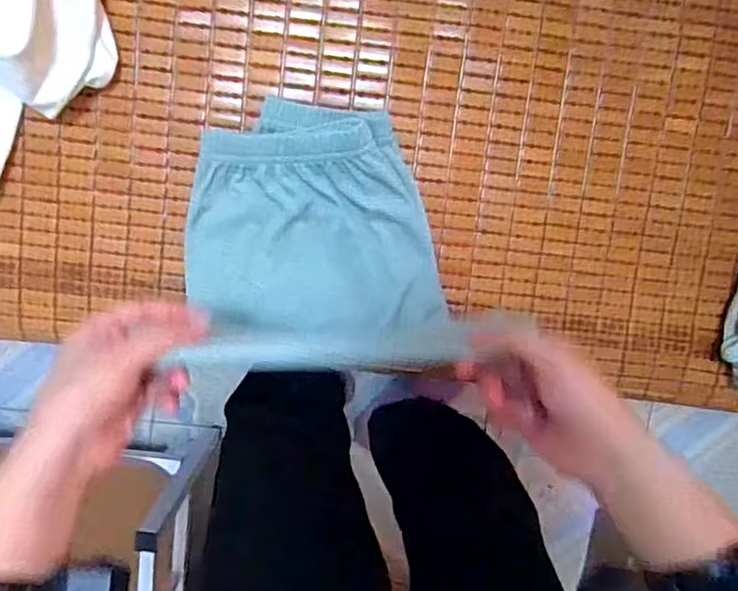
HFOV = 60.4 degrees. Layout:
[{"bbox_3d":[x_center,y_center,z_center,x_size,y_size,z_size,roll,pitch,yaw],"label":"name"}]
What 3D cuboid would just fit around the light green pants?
[{"bbox_3d":[-0.040,-0.042,0.581,0.255,0.054,0.243,4,99,-1],"label":"light green pants"}]

